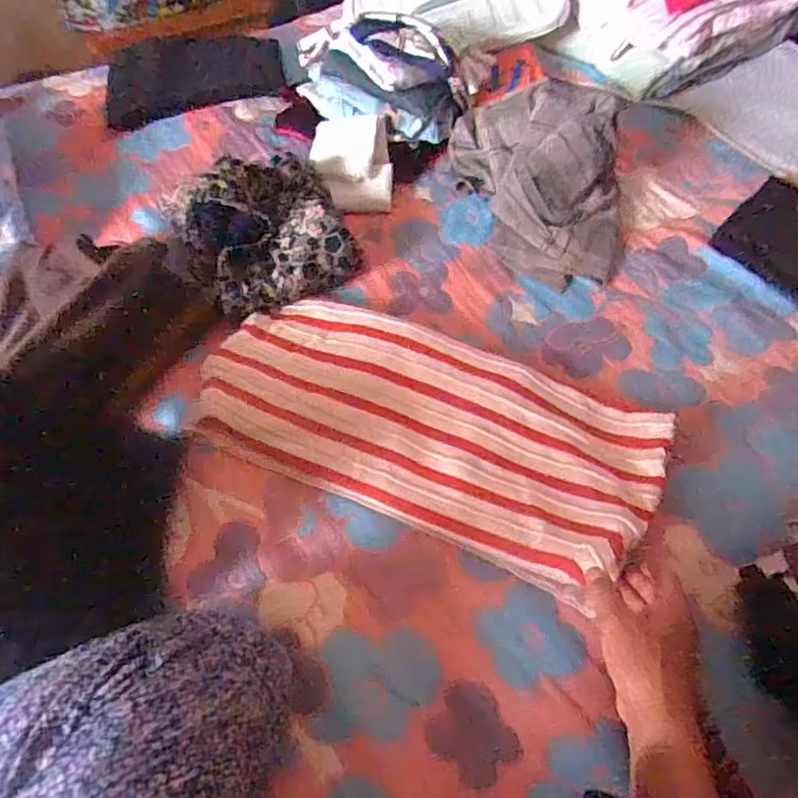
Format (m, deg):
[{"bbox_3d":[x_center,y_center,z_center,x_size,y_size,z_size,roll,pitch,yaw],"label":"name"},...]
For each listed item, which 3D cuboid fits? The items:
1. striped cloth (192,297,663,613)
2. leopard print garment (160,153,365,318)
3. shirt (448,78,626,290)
[{"bbox_3d":[0.026,0.024,0.608,0.462,0.042,0.210,20,59,13],"label":"striped cloth"},{"bbox_3d":[-0.174,-0.223,0.733,0.204,0.095,0.224,0,57,0],"label":"leopard print garment"},{"bbox_3d":[0.197,-0.315,0.790,0.194,0.120,0.327,-14,58,-9],"label":"shirt"}]

